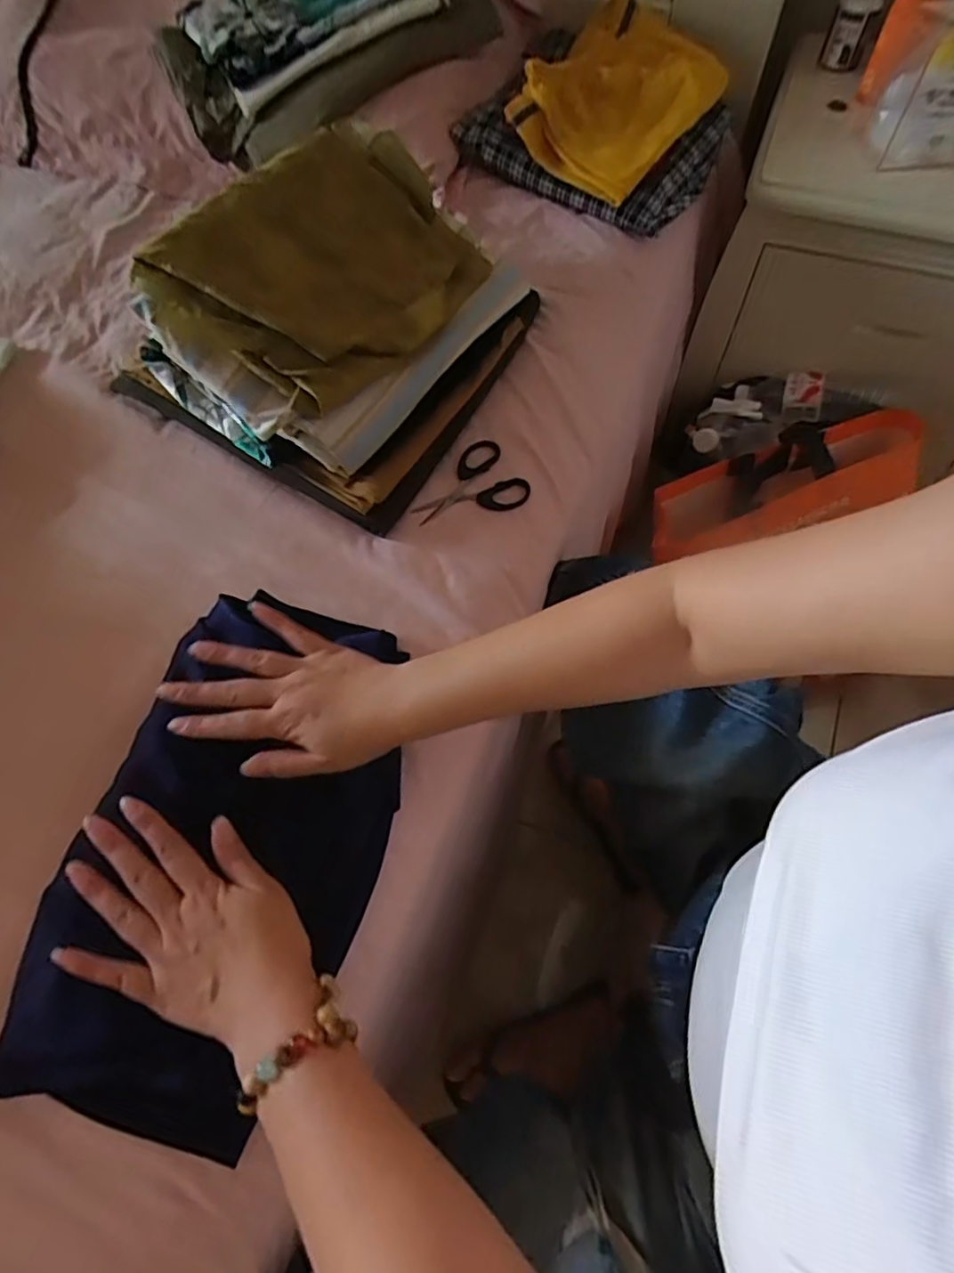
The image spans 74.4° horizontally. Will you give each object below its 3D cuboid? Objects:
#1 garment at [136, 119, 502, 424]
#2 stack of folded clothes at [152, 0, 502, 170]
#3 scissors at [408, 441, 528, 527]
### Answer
[{"bbox_3d":[-0.121,-0.295,0.498,0.180,0.045,0.269,42,69,-9],"label":"garment"},{"bbox_3d":[-0.152,-0.606,0.629,0.329,0.119,0.126,-25,65,-10],"label":"stack of folded clothes"},{"bbox_3d":[-0.009,-0.132,0.567,0.102,0.008,0.073,-31,78,-16],"label":"scissors"}]

